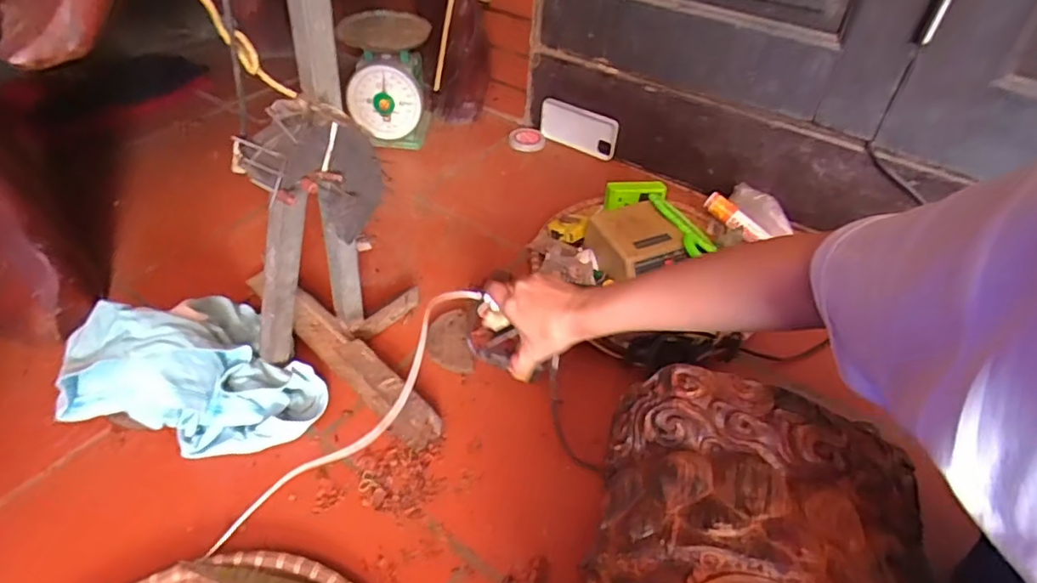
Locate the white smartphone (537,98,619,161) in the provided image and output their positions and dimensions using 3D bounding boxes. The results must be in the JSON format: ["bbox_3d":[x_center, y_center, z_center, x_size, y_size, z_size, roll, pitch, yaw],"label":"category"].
[{"bbox_3d":[0.108,-0.304,1.087,0.166,0.092,0.019,27,49,22],"label":"white smartphone"}]

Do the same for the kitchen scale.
[{"bbox_3d":[-0.237,-0.393,1.075,0.148,0.196,0.153,-6,45,-10],"label":"kitchen scale"}]

